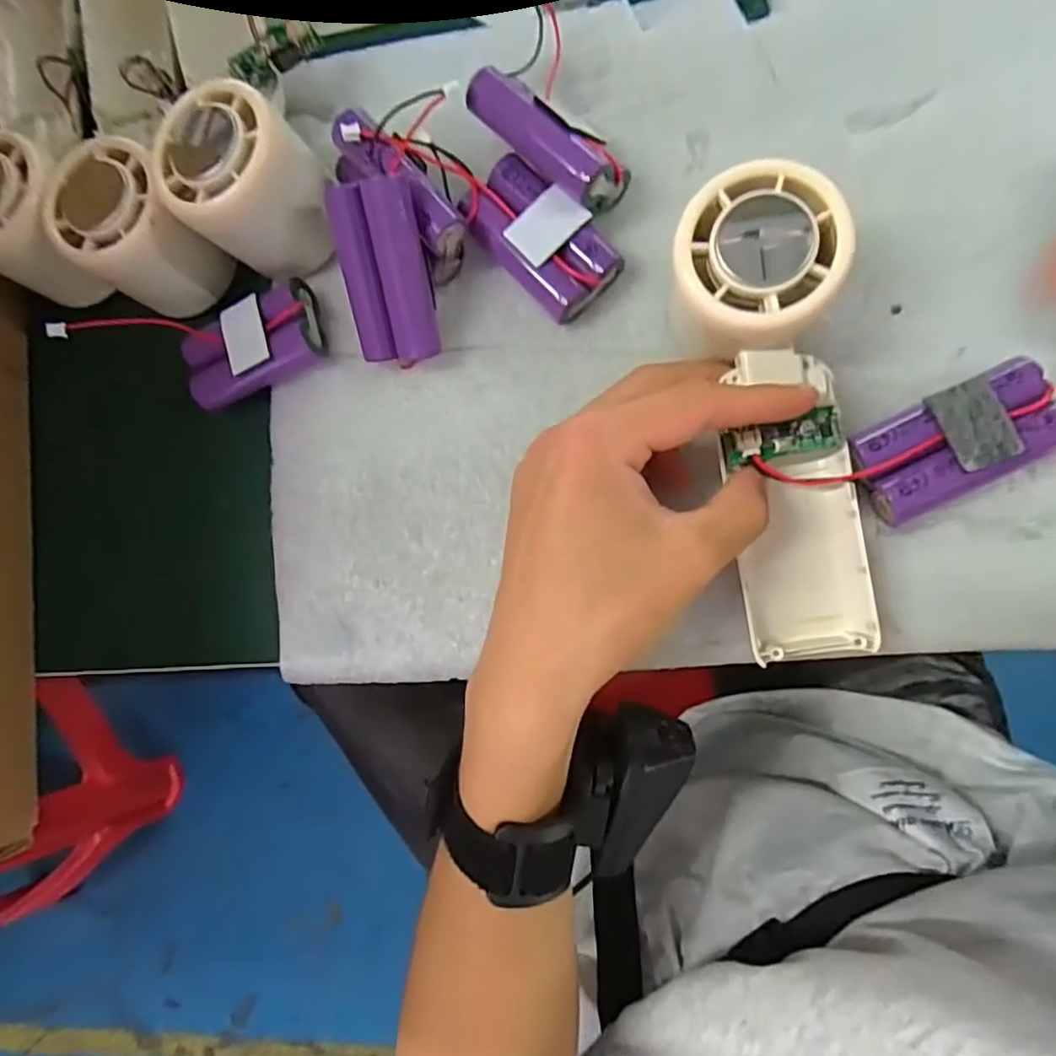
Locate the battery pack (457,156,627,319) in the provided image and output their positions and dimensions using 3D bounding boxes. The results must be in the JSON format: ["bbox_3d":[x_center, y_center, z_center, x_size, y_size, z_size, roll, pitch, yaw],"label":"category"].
[{"bbox_3d":[0.005,-0.118,0.262,0.035,0.020,0.065,-44,82,5],"label":"battery pack"}]

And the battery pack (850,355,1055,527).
[{"bbox_3d":[0.150,-0.031,0.228,0.066,0.022,0.035,-29,83,7],"label":"battery pack"}]

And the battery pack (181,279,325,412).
[{"bbox_3d":[-0.119,-0.078,0.279,0.060,0.018,0.039,-20,85,8],"label":"battery pack"}]

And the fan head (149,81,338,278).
[{"bbox_3d":[-0.113,-0.140,0.264,0.057,0.049,0.051,44,94,8],"label":"fan head"}]

